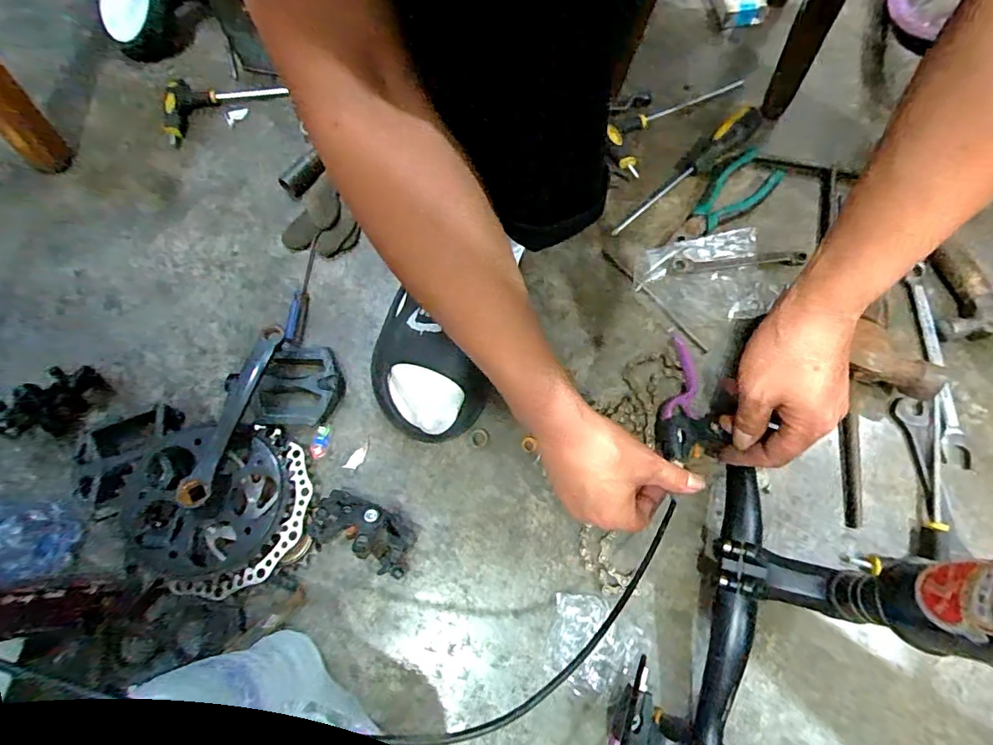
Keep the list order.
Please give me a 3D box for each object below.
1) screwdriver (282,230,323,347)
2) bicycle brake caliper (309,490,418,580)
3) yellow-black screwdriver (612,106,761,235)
[{"bbox_3d":[-0.207,-0.093,0.520,0.015,0.025,0.138,2,71,2],"label":"screwdriver"},{"bbox_3d":[-0.118,0.136,0.425,0.091,0.055,0.045,22,73,9],"label":"bicycle brake caliper"},{"bbox_3d":[0.217,-0.230,0.555,0.218,0.031,0.026,-38,74,-11],"label":"yellow-black screwdriver"}]

